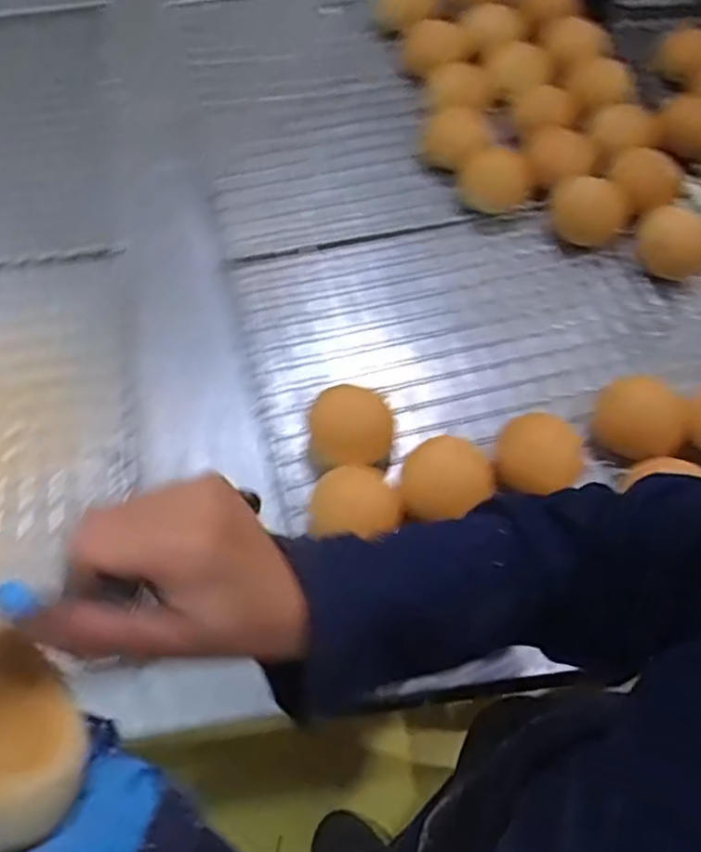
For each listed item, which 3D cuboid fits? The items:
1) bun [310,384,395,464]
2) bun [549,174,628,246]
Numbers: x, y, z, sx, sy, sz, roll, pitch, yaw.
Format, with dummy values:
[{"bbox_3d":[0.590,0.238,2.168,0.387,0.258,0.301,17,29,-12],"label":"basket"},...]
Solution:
[{"bbox_3d":[0.001,0.004,0.635,0.072,0.044,0.066,3,60,0],"label":"bun"},{"bbox_3d":[0.260,-0.235,0.779,0.083,0.058,0.064,12,61,5],"label":"bun"}]

